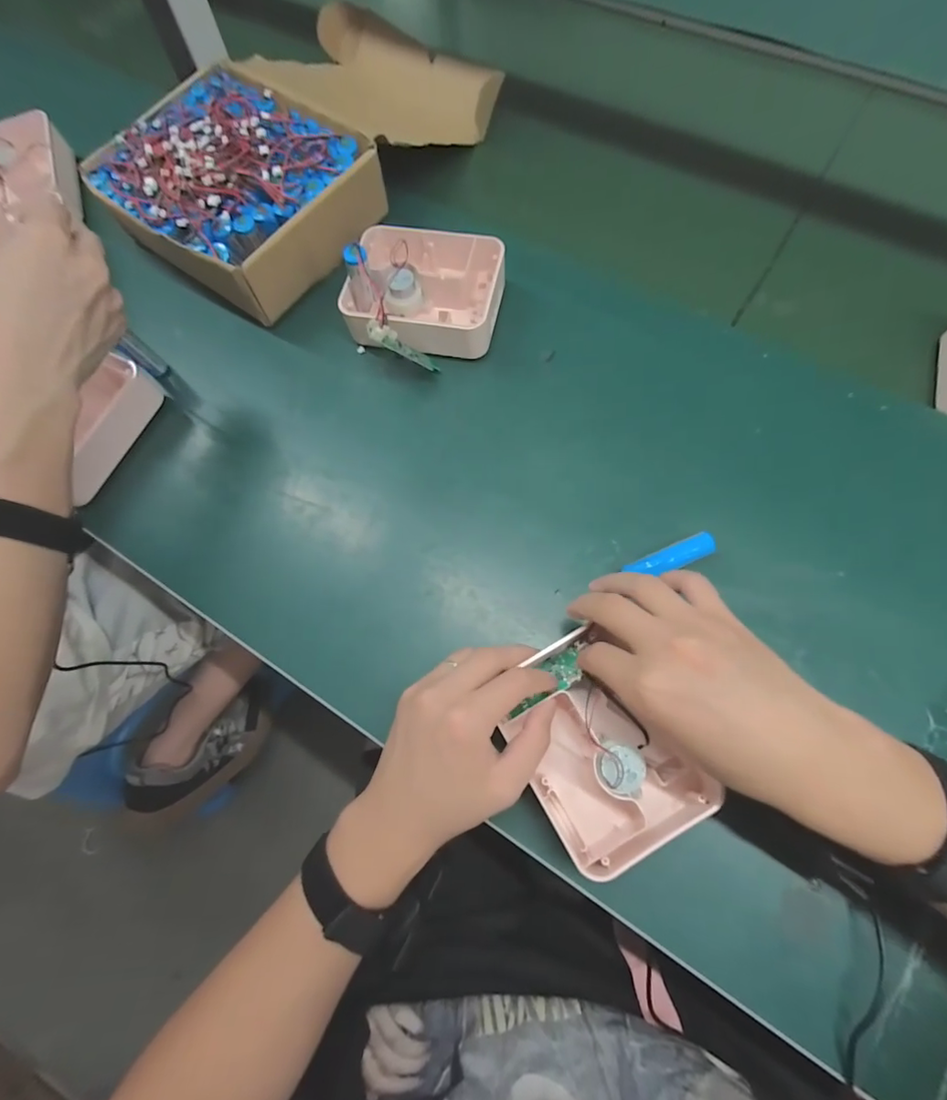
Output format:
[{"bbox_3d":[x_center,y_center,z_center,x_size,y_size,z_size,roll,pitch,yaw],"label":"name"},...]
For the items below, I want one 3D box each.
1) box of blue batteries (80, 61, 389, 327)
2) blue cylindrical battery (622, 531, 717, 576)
[{"bbox_3d":[-0.219,-0.338,0.493,0.218,0.066,0.191,38,78,9],"label":"box of blue batteries"},{"bbox_3d":[0.141,0.005,0.379,0.064,0.015,0.018,-21,77,-4],"label":"blue cylindrical battery"}]

